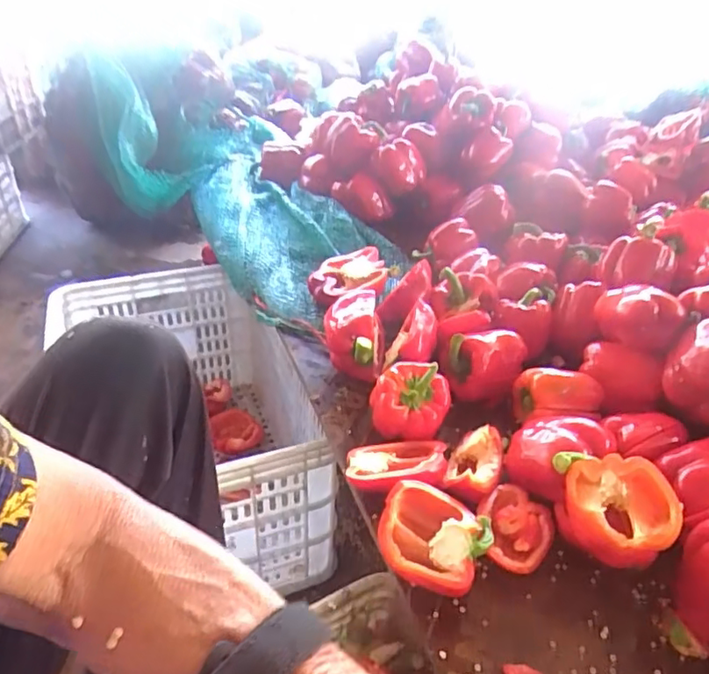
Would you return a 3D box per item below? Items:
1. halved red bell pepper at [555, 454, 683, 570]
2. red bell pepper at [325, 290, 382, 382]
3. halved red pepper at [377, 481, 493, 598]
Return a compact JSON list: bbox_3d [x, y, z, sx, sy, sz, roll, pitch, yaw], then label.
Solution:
[{"bbox_3d":[0.218,0.145,0.485,0.085,0.059,0.072,25,42,28],"label":"halved red bell pepper"},{"bbox_3d":[-0.002,0.005,0.687,0.073,0.082,0.095,5,36,4],"label":"red bell pepper"},{"bbox_3d":[0.065,0.170,0.495,0.089,0.037,0.075,17,39,19],"label":"halved red pepper"}]

